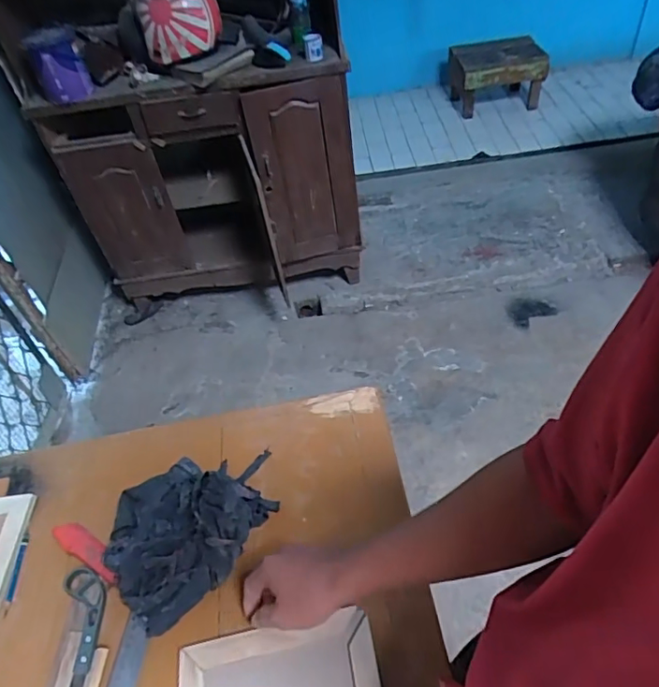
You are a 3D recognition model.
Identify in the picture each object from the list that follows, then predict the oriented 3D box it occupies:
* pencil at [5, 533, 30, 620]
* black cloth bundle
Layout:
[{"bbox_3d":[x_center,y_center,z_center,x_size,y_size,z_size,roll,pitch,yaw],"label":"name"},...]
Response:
[{"bbox_3d":[-0.401,0.293,0.686,0.007,0.012,0.105,-8,45,-2],"label":"pencil"},{"bbox_3d":[-0.175,0.212,0.682,0.235,0.059,0.173,-35,51,-26],"label":"black cloth bundle"}]

